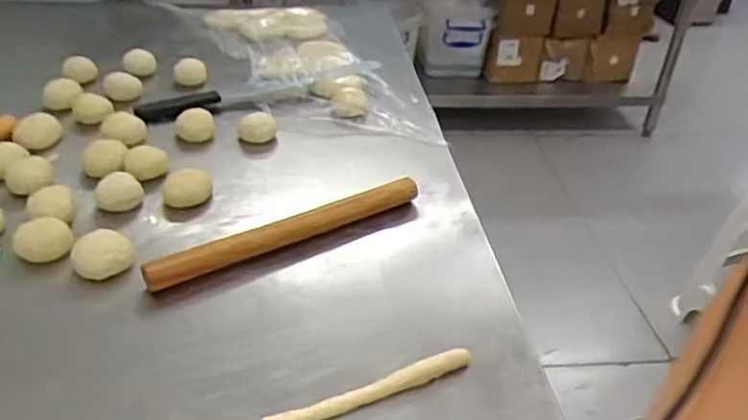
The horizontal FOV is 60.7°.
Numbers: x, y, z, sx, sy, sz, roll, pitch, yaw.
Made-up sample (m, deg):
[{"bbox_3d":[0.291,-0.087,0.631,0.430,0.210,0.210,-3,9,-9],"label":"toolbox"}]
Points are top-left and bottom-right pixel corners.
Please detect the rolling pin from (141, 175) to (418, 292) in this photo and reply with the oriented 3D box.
[{"bbox_3d":[-0.081,0.018,0.648,0.300,0.029,0.025,-17,38,-28],"label":"rolling pin"}]

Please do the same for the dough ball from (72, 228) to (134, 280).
[{"bbox_3d":[-0.254,0.042,0.599,0.051,0.026,0.044,-17,38,-27],"label":"dough ball"}]

